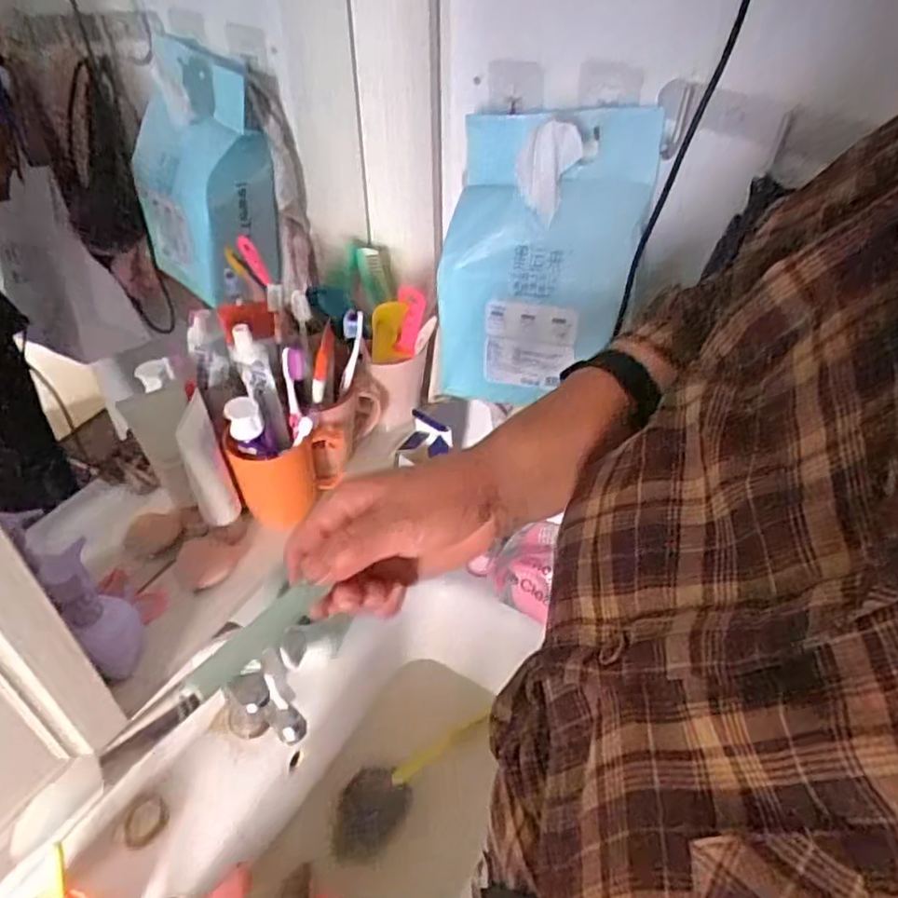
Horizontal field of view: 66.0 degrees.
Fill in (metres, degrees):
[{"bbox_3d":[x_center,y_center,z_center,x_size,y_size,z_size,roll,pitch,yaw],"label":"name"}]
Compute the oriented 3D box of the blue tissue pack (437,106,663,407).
[{"bbox_3d":[0.078,-0.166,0.629,0.171,0.272,0.044,12,21,11],"label":"blue tissue pack"}]

